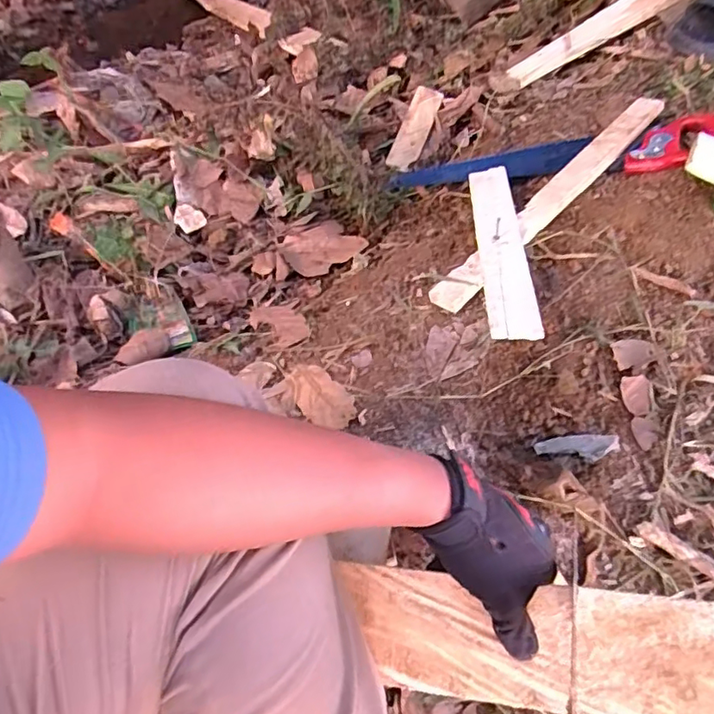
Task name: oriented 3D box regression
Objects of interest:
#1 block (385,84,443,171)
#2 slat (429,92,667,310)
[{"bbox_3d":[0.108,-0.422,1.058,0.051,0.014,0.184,22,72,-1],"label":"block"},{"bbox_3d":[0.266,-0.217,0.758,0.046,0.018,0.482,38,67,23],"label":"slat"}]

